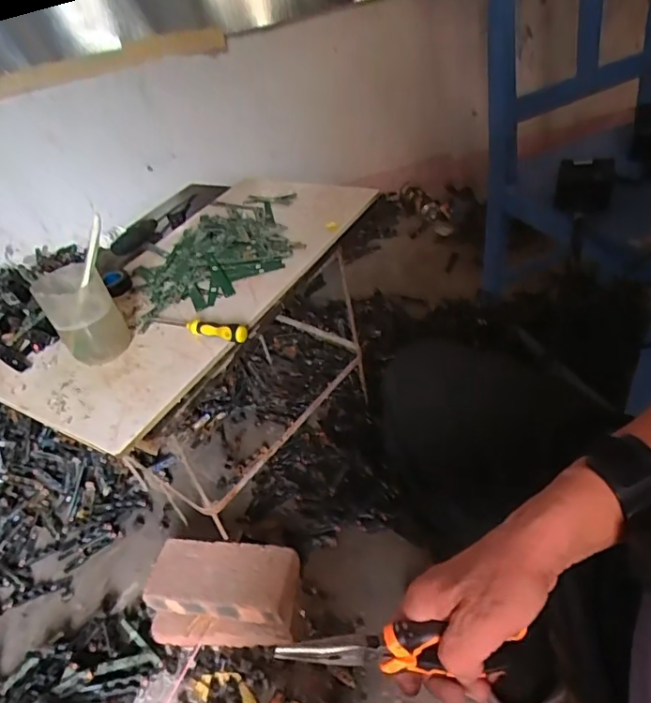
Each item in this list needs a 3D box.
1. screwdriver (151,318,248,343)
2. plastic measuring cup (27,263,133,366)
[{"bbox_3d":[-0.165,-0.033,0.682,0.150,0.024,0.025,8,43,25],"label":"screwdriver"},{"bbox_3d":[-0.298,-0.046,0.660,0.075,0.106,0.067,-29,41,-19],"label":"plastic measuring cup"}]

